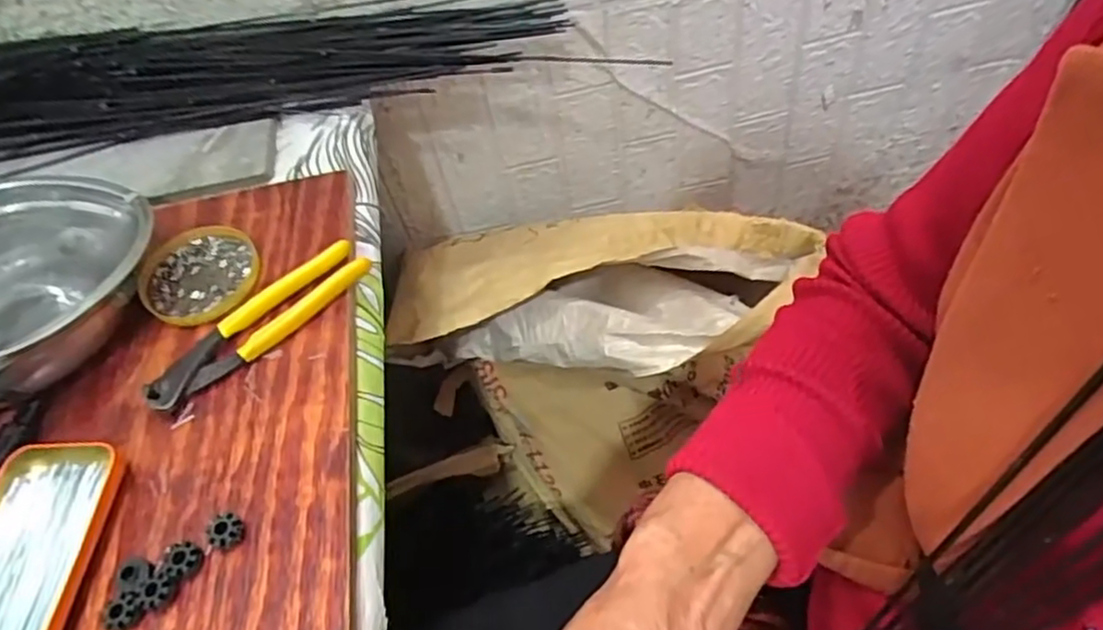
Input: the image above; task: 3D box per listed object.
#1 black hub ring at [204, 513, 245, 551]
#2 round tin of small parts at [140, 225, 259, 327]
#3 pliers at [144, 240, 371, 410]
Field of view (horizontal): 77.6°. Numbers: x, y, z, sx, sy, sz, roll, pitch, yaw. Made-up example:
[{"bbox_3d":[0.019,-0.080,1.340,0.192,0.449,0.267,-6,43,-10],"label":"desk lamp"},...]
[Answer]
[{"bbox_3d":[-0.186,0.122,0.389,0.022,0.012,0.019,30,61,22],"label":"black hub ring"},{"bbox_3d":[-0.259,-0.030,0.506,0.082,0.010,0.088,-1,54,2],"label":"round tin of small parts"},{"bbox_3d":[-0.198,0.006,0.467,0.160,0.024,0.035,-36,60,-21],"label":"pliers"}]

